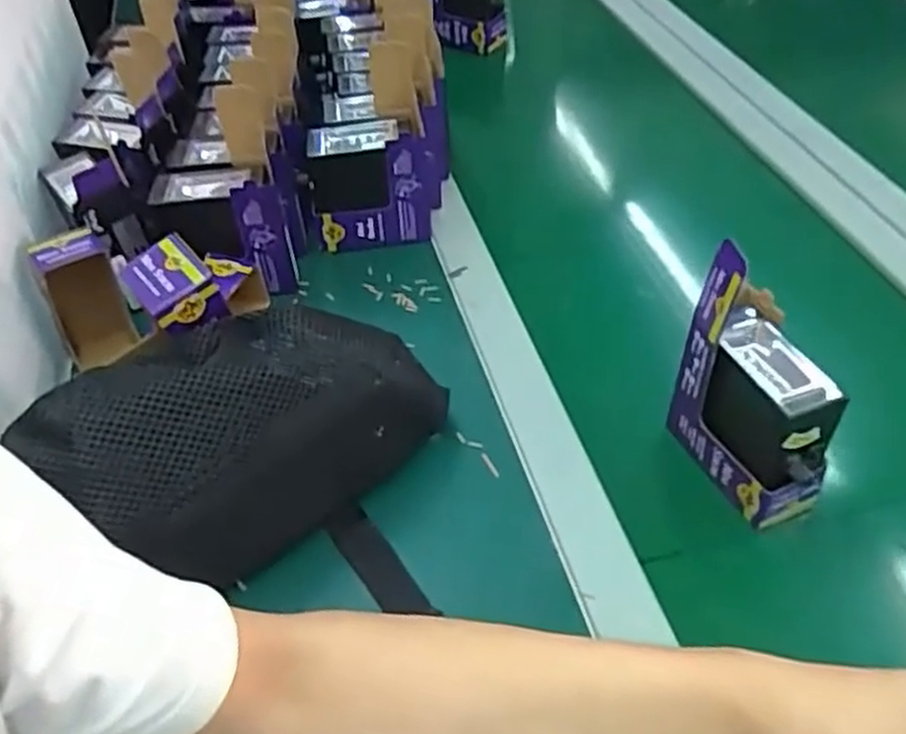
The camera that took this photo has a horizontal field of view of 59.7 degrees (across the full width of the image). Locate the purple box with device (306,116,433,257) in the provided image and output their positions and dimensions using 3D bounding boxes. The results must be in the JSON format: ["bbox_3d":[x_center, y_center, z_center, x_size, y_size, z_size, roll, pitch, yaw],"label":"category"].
[{"bbox_3d":[-0.068,-0.155,0.670,0.101,0.098,0.062,-2,45,2],"label":"purple box with device"}]

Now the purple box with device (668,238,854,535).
[{"bbox_3d":[0.181,0.012,0.454,0.052,0.145,0.097,-17,47,-14],"label":"purple box with device"}]

